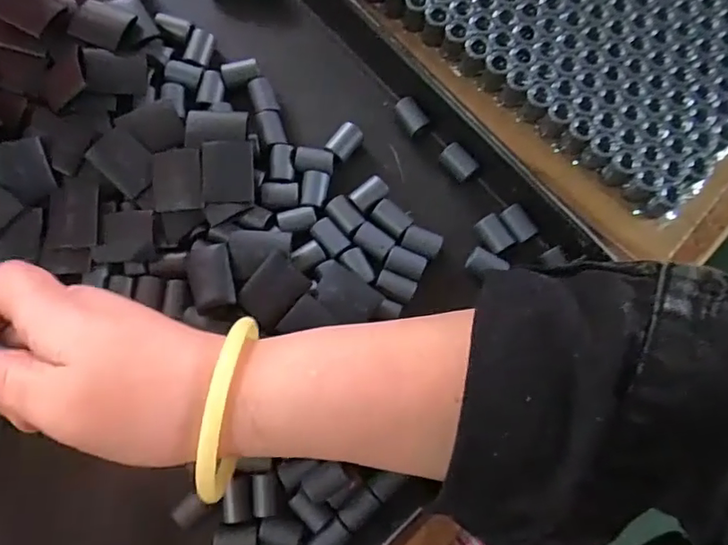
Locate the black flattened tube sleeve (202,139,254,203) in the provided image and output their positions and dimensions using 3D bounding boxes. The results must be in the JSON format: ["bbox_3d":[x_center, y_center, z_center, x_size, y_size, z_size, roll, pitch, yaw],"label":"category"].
[{"bbox_3d":[-0.070,-0.052,0.288,0.026,0.010,0.031,-1,78,-3],"label":"black flattened tube sleeve"}]

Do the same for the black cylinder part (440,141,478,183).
[{"bbox_3d":[0.052,-0.061,0.307,0.012,0.011,0.021,-34,81,-9],"label":"black cylinder part"}]

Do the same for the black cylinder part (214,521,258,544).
[{"bbox_3d":[-0.060,0.125,0.267,0.020,0.013,0.012,3,78,-2],"label":"black cylinder part"}]

